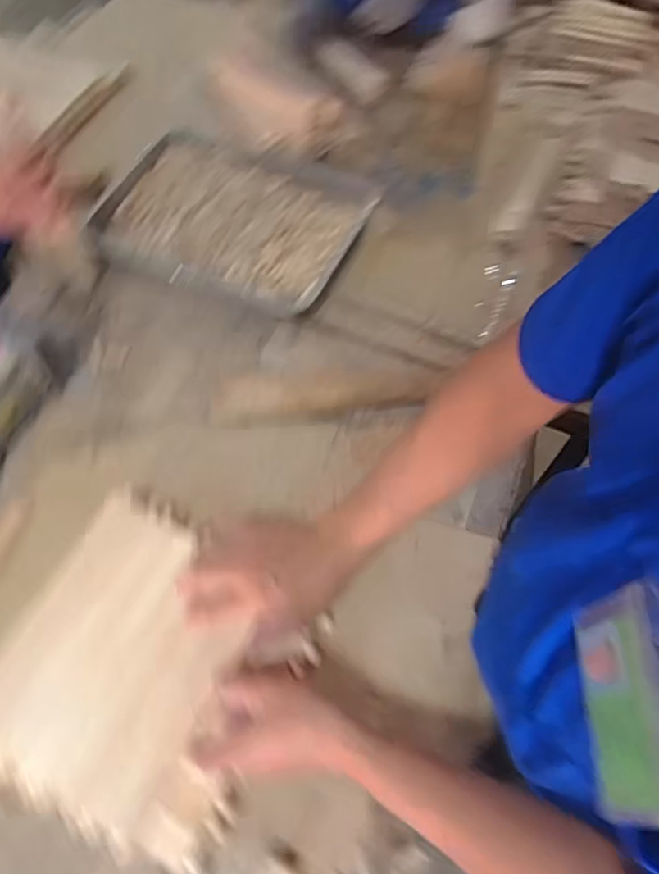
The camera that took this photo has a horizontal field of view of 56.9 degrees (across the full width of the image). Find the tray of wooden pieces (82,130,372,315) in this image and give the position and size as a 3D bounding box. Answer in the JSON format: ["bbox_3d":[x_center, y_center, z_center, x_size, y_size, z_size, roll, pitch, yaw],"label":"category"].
[{"bbox_3d":[-0.152,-0.343,0.941,0.393,0.036,0.302,12,62,9],"label":"tray of wooden pieces"}]

